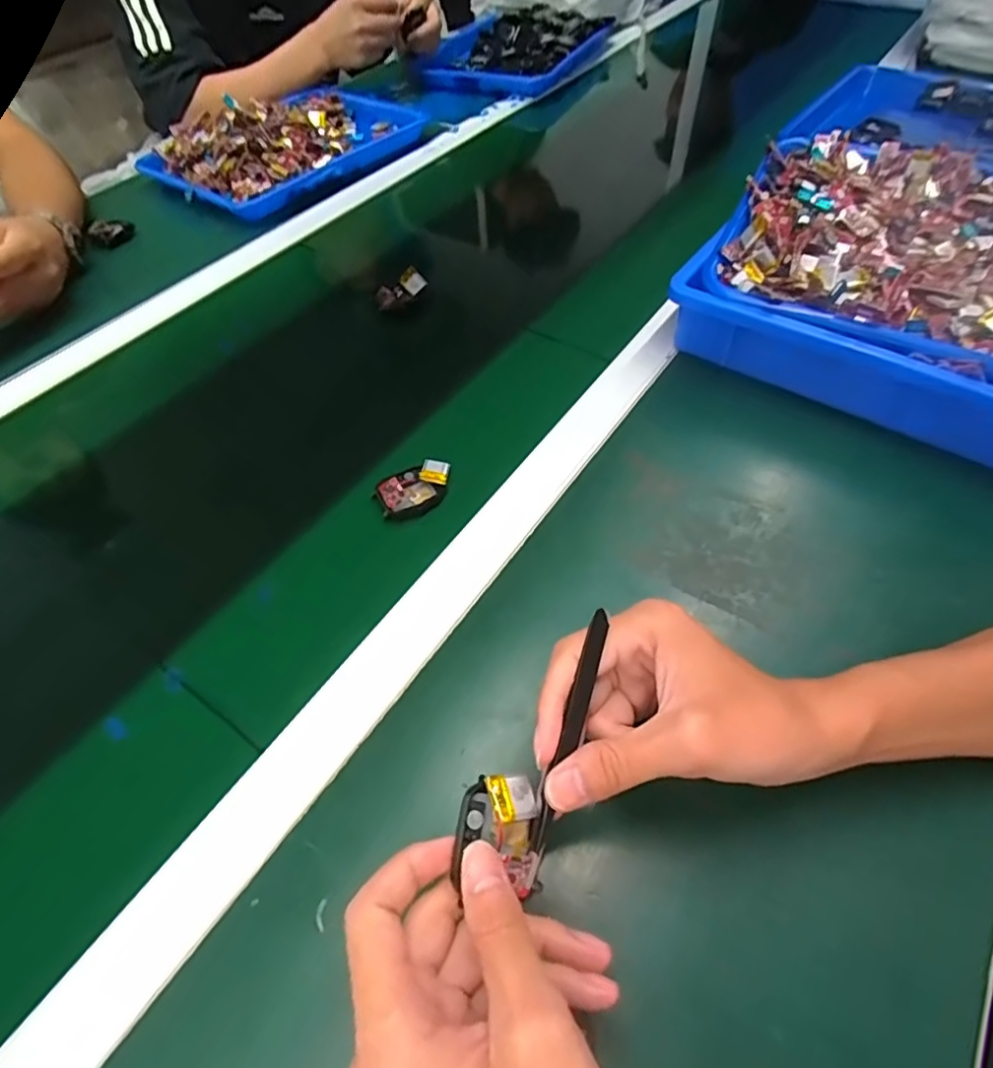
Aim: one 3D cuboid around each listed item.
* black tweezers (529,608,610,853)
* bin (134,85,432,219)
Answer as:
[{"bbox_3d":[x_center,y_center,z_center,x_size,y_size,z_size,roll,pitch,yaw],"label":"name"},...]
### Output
[{"bbox_3d":[0.032,0.084,0.260,0.009,0.004,0.106,15,75,14],"label":"black tweezers"},{"bbox_3d":[-0.276,-0.527,0.776,0.234,0.046,0.337,26,56,22],"label":"bin"}]

